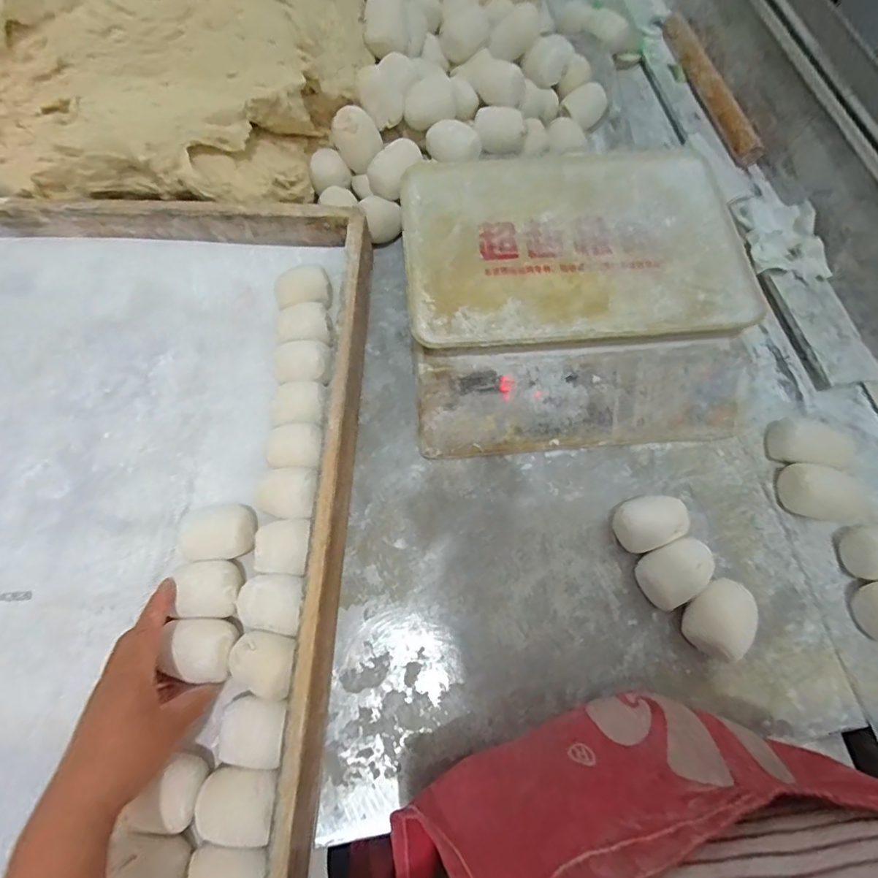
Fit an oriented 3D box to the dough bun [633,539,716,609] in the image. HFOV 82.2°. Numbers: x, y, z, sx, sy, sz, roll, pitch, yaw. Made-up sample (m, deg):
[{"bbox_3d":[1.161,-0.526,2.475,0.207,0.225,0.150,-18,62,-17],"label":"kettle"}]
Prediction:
[{"bbox_3d":[0.215,0.121,0.460,0.064,0.041,0.047,-24,71,-10],"label":"dough bun"}]

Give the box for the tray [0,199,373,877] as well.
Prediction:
[{"bbox_3d":[-0.366,0.115,0.441,0.545,0.070,0.784,2,68,0],"label":"tray"}]

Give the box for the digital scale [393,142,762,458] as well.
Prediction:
[{"bbox_3d":[0.134,-0.158,0.541,0.328,0.102,0.317,-5,69,-2],"label":"digital scale"}]

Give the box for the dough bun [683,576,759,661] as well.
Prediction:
[{"bbox_3d":[0.248,0.156,0.446,0.050,0.038,0.066,36,72,13],"label":"dough bun"}]

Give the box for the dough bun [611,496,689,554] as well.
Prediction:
[{"bbox_3d":[0.199,0.079,0.478,0.064,0.042,0.048,-23,70,-9],"label":"dough bun"}]

